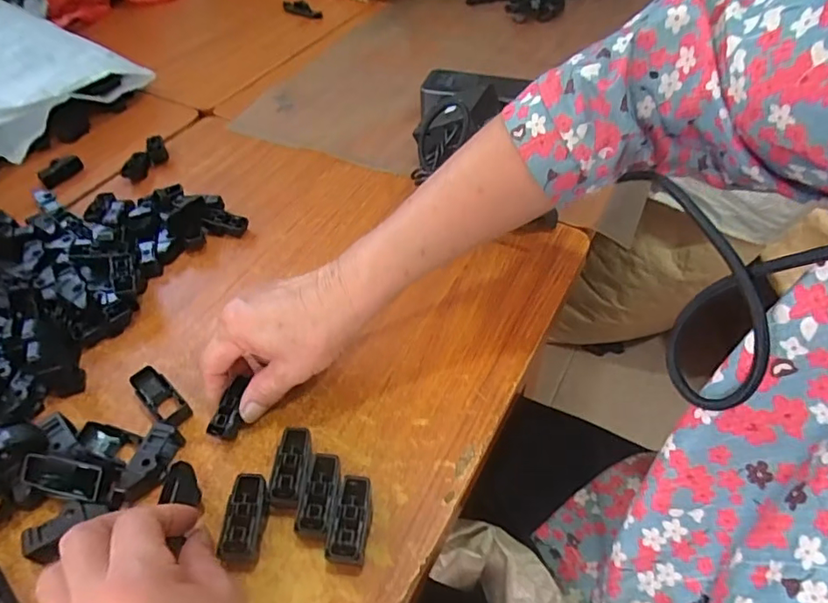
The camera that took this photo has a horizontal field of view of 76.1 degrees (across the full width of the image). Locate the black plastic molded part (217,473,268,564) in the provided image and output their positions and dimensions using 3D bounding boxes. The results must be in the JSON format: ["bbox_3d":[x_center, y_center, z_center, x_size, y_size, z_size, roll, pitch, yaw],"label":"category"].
[{"bbox_3d":[-0.105,0.136,0.334,0.025,0.016,0.049,4,54,-5],"label":"black plastic molded part"}]

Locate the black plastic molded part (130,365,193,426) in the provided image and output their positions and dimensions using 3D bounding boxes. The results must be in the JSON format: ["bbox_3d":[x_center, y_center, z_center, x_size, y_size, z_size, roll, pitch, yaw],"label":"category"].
[{"bbox_3d":[-0.189,0.071,0.394,0.052,0.014,0.022,41,61,16],"label":"black plastic molded part"}]

